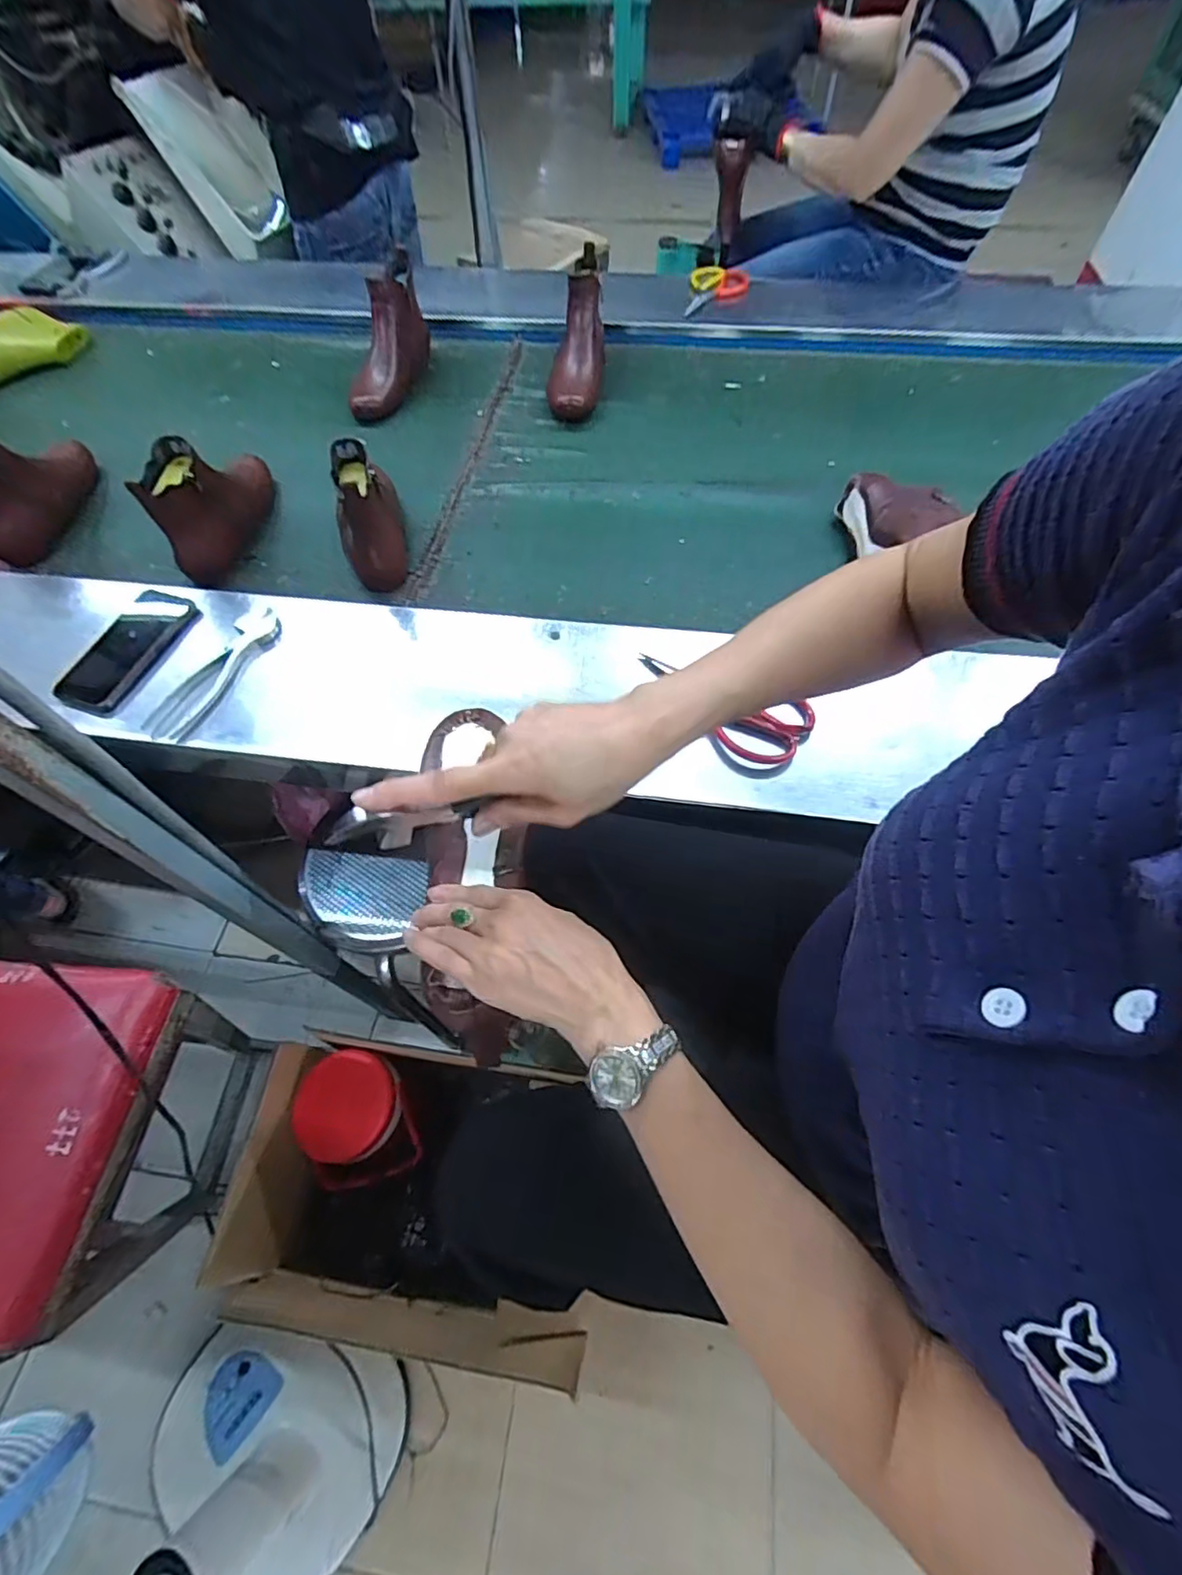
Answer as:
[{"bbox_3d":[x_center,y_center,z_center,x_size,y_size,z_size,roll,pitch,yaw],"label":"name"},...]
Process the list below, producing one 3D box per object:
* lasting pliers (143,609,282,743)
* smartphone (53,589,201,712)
[{"bbox_3d":[-0.428,-0.131,0.679,0.061,0.014,0.189,18,61,12],"label":"lasting pliers"},{"bbox_3d":[-0.554,-0.166,0.712,0.094,0.016,0.167,22,63,14],"label":"smartphone"}]

